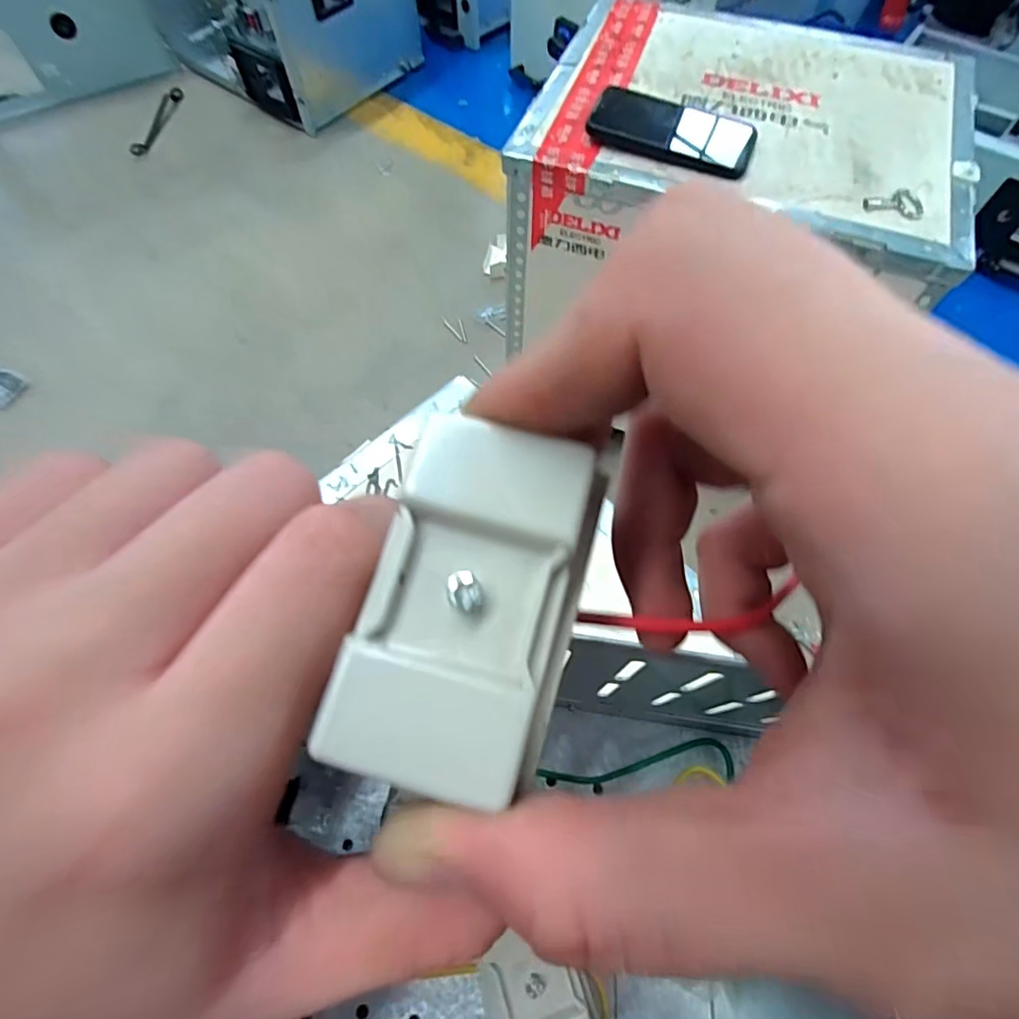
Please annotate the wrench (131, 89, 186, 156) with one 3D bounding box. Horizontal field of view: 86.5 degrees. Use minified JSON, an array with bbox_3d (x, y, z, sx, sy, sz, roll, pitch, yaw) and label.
[{"bbox_3d":[-0.899,-0.995,1.386,0.045,0.016,0.273,7,64,4],"label":"wrench"}]

